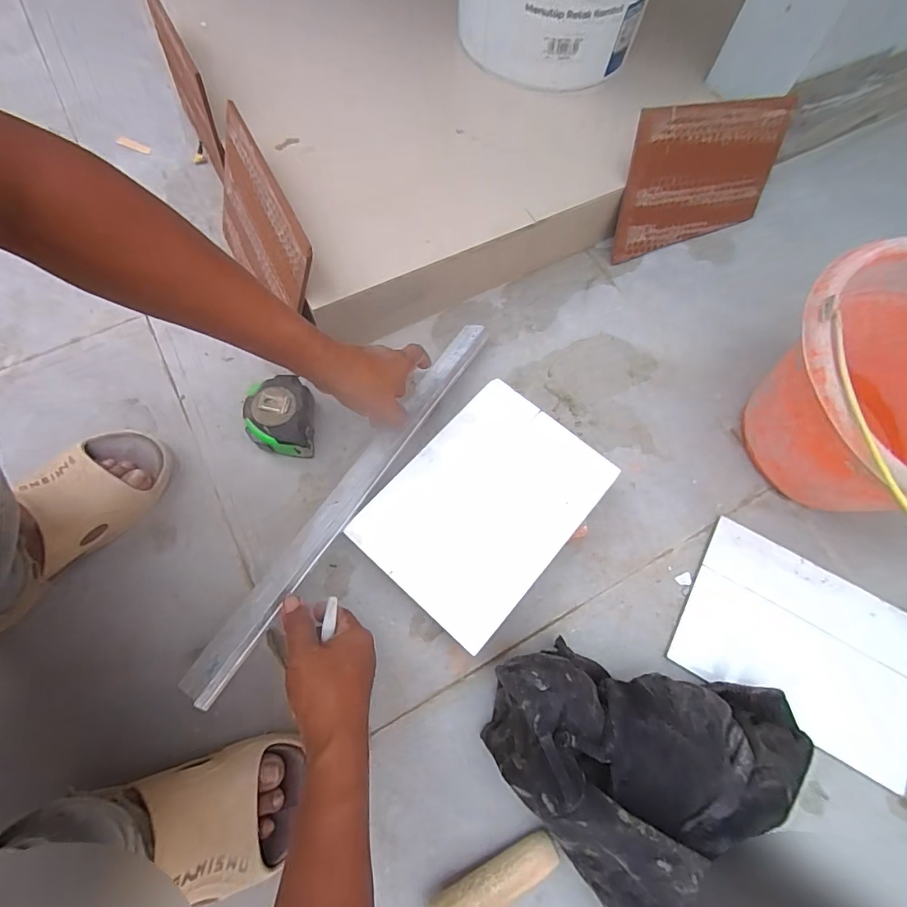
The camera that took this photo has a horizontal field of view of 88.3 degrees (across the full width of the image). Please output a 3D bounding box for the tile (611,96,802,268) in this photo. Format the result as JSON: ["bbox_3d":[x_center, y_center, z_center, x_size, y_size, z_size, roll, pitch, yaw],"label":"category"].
[{"bbox_3d":[0.346,-0.382,0.652,0.248,0.174,0.013,-17,44,-13],"label":"tile"}]

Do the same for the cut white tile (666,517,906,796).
[{"bbox_3d":[0.379,0.205,0.508,0.241,0.010,0.177,30,72,10],"label":"cut white tile"}]

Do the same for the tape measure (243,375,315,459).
[{"bbox_3d":[-0.206,-0.043,0.563,0.078,0.043,0.090,-1,70,-1],"label":"tape measure"}]

